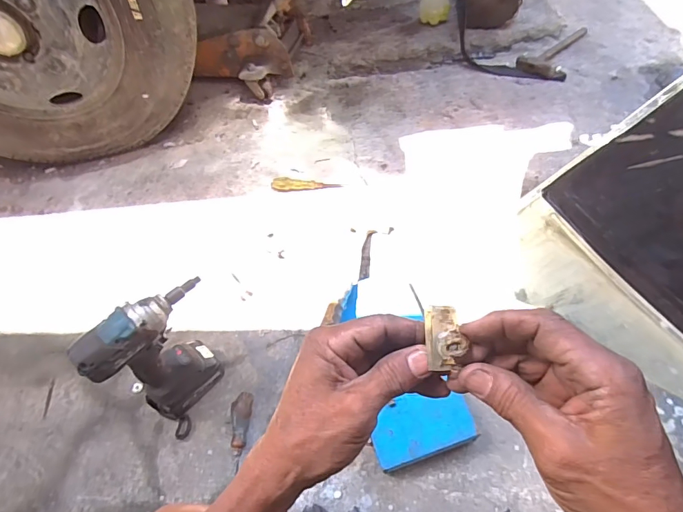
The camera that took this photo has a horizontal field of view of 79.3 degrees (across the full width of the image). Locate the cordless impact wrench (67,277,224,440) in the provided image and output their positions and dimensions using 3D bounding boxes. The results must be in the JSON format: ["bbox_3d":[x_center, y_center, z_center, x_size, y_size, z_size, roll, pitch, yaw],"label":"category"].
[{"bbox_3d":[-0.263,0.148,0.630,0.073,0.249,0.179,19,60,17],"label":"cordless impact wrench"}]

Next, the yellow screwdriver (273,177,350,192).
[{"bbox_3d":[-0.081,-0.171,0.978,0.171,0.021,0.034,2,57,5],"label":"yellow screwdriver"}]

